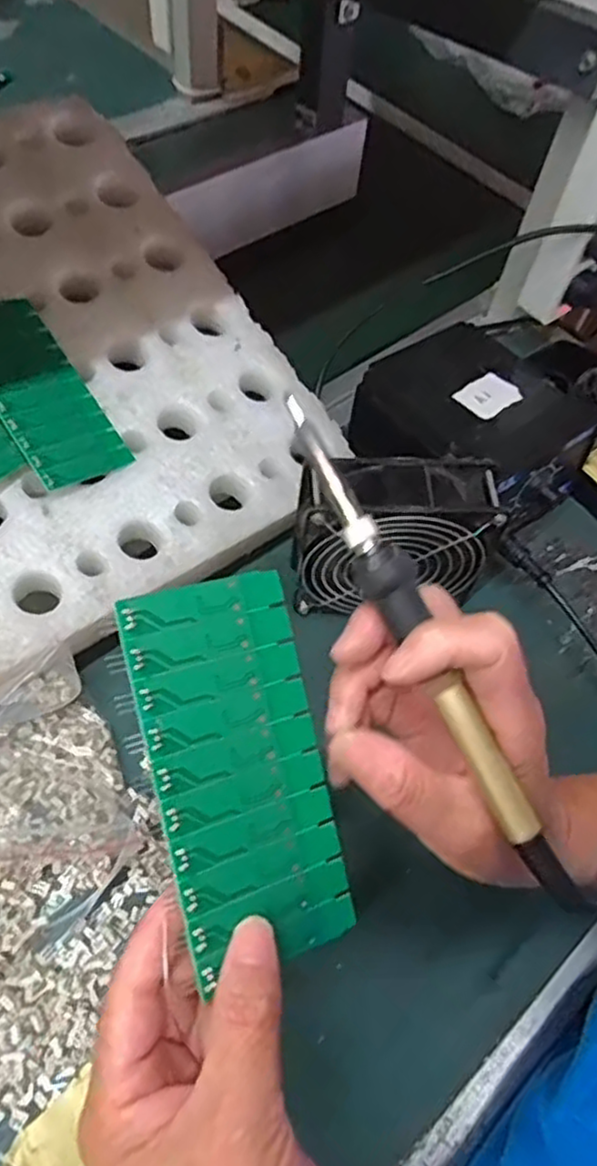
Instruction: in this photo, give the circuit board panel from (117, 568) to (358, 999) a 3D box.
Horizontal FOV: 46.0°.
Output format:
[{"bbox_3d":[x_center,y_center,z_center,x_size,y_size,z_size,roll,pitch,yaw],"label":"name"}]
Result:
[{"bbox_3d":[-0.021,0.067,0.253,0.061,0.004,0.136,-13,90,-28],"label":"circuit board panel"}]

